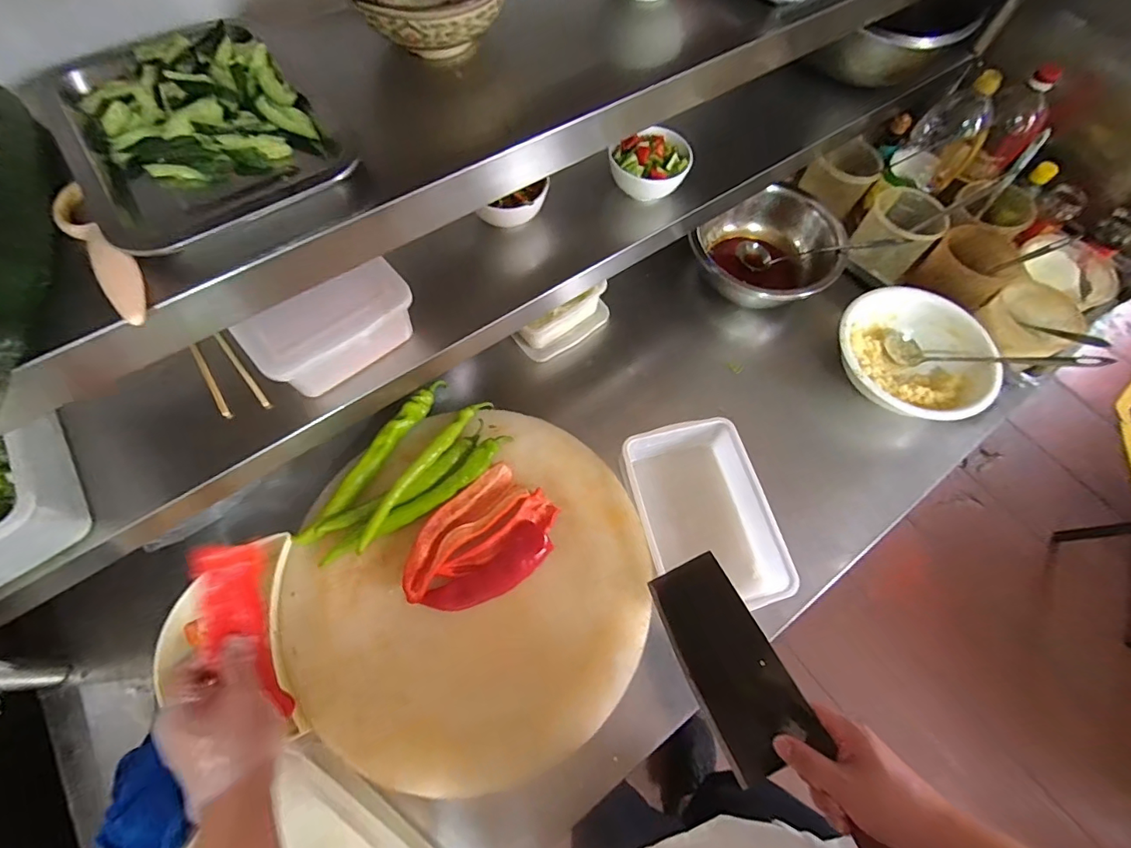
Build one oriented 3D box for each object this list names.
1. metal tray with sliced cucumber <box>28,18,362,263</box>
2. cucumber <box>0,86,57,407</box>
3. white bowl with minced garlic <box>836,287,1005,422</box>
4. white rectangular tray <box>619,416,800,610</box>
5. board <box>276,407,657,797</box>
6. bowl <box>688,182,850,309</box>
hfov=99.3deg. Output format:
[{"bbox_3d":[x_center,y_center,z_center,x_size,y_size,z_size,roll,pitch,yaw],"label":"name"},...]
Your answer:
[{"bbox_3d":[-0.311,-0.253,0.409,0.189,0.033,0.239,-29,69,-14],"label":"metal tray with sliced cucumber"},{"bbox_3d":[-0.398,-0.148,0.344,0.043,0.031,0.326,-23,67,-12],"label":"cucumber"},{"bbox_3d":[0.578,-0.116,0.802,0.229,0.078,0.254,-37,71,-17],"label":"white bowl with minced garlic"},{"bbox_3d":[0.192,0.136,0.695,0.179,0.090,0.264,-15,66,-8],"label":"white rectangular tray"},{"bbox_3d":[-0.108,0.207,0.625,0.418,0.040,0.453,1,65,-1],"label":"board"},{"bbox_3d":[0.366,-0.314,0.894,0.231,0.121,0.234,1,65,-1],"label":"bowl"}]

